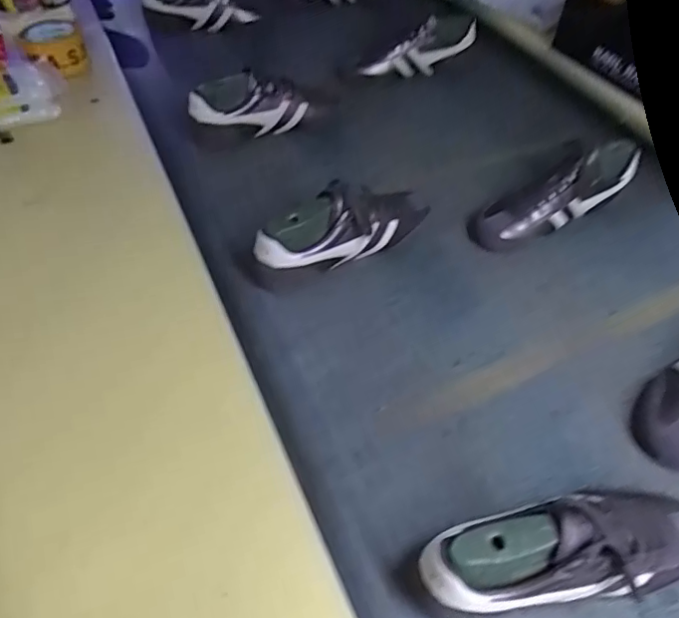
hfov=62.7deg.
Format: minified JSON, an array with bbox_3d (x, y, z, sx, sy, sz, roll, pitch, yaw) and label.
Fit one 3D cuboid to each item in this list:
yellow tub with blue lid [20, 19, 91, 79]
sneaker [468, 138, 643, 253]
[{"bbox_3d":[-0.467,-0.423,0.922,0.090,0.066,0.092,-18,52,-18],"label":"yellow tub with blue lid"},{"bbox_3d":[0.299,-0.167,0.779,0.268,0.092,0.084,-29,54,-5],"label":"sneaker"}]

